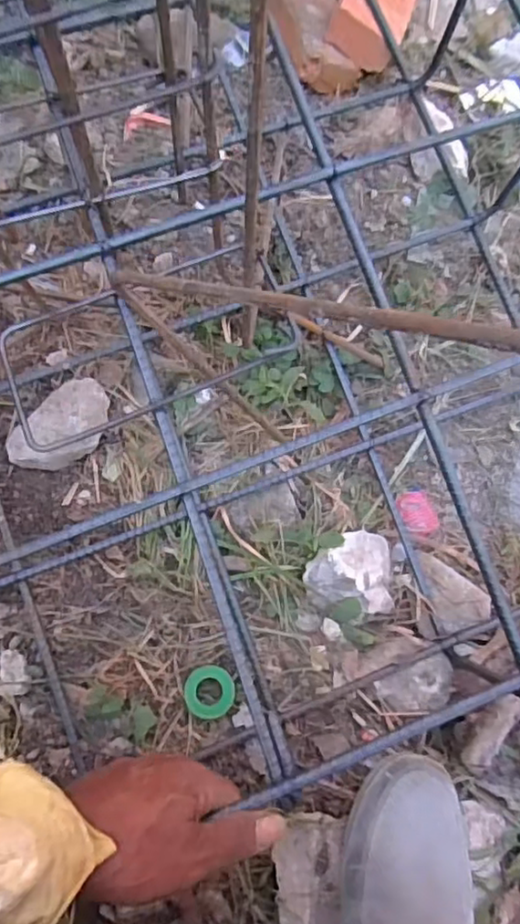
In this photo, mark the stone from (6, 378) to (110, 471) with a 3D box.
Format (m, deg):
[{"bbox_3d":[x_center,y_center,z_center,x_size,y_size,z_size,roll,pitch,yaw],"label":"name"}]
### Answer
[{"bbox_3d":[-0.197,-0.033,0.611,0.113,0.038,0.066,-34,82,-11],"label":"stone"}]

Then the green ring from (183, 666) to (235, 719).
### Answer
[{"bbox_3d":[-0.046,0.209,0.562,0.044,0.007,0.044,-1,77,-4],"label":"green ring"}]

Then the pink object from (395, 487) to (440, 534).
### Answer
[{"bbox_3d":[0.158,0.050,0.625,0.035,0.008,0.046,-18,79,-8],"label":"pink object"}]

